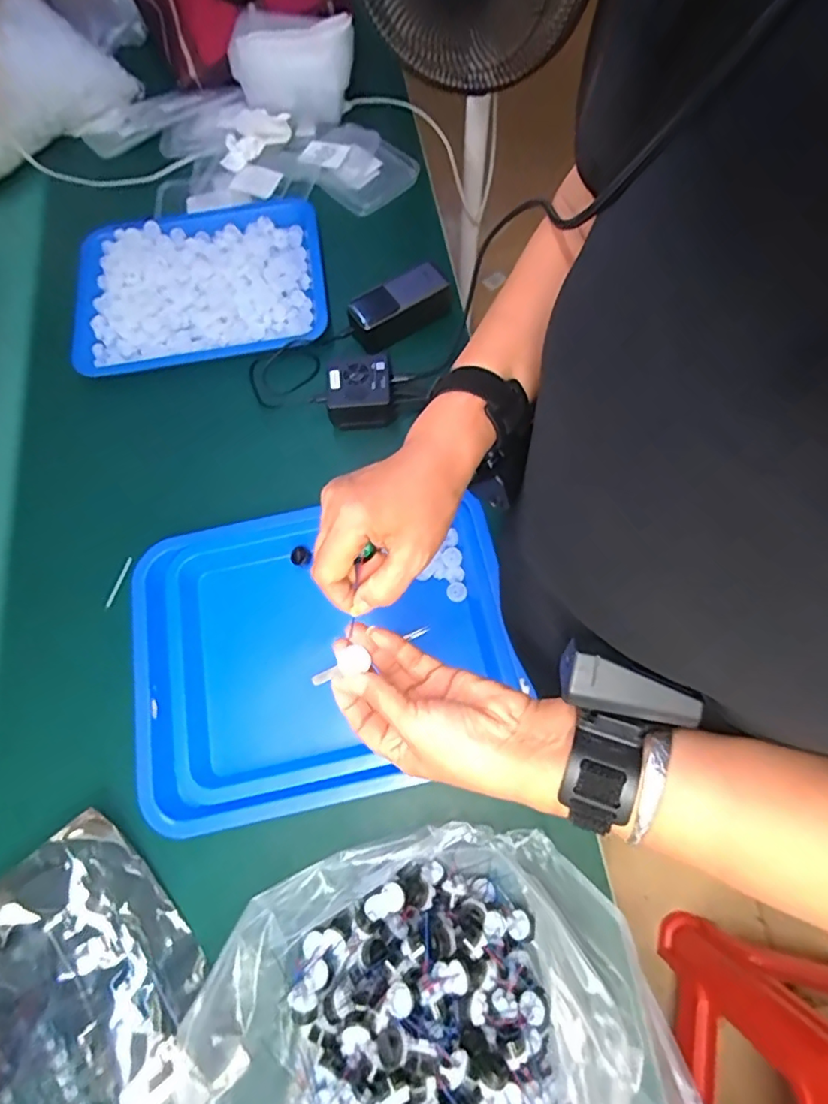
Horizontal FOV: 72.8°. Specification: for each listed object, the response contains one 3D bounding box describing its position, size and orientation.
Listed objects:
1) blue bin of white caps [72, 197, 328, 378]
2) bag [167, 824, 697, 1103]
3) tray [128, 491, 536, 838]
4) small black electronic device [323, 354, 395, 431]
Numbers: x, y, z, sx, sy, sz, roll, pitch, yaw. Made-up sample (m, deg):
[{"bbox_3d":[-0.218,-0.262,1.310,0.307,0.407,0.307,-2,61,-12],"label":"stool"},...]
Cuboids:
[{"bbox_3d":[-0.286,-0.359,0.755,0.328,0.053,0.252,-10,69,-1],"label":"blue bin of white caps"},{"bbox_3d":[0.004,0.376,0.388,0.352,0.160,0.304,-22,70,-6],"label":"bag"},{"bbox_3d":[-0.096,0.099,0.584,0.383,0.048,0.295,-13,69,-2],"label":"tray"},{"bbox_3d":[-0.066,-0.194,0.671,0.079,0.038,0.074,-10,69,-1],"label":"small black electronic device"}]

